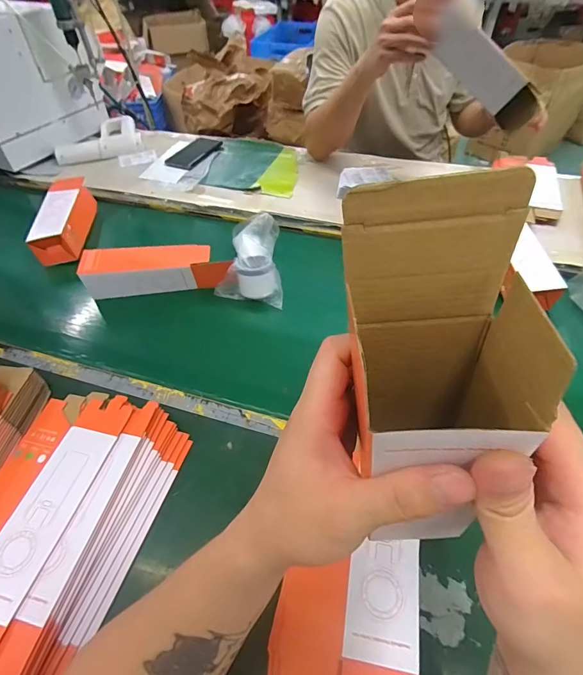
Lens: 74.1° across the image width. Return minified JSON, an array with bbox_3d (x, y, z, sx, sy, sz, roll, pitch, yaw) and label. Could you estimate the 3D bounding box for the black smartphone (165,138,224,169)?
[{"bbox_3d":[-0.242,-0.469,0.971,0.070,0.013,0.165,17,50,16],"label":"black smartphone"}]

